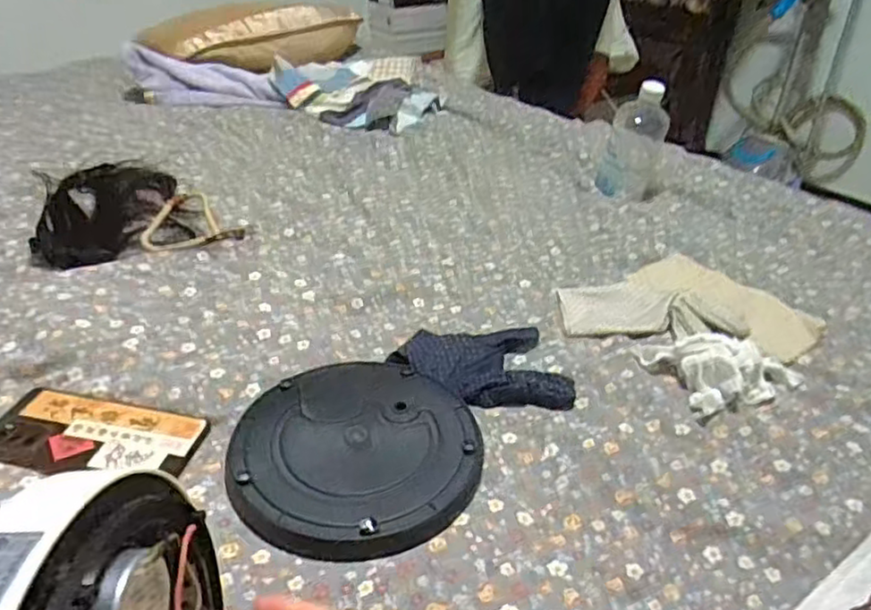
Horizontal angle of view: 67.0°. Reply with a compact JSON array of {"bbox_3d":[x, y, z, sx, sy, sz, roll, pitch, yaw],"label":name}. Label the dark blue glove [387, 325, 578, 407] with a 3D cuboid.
[{"bbox_3d":[0.042,0.052,0.609,0.156,0.019,0.112,2,34,-5],"label":"dark blue glove"}]

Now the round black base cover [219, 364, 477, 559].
[{"bbox_3d":[-0.060,0.108,0.513,0.186,0.017,0.180,4,34,-3],"label":"round black base cover"}]

